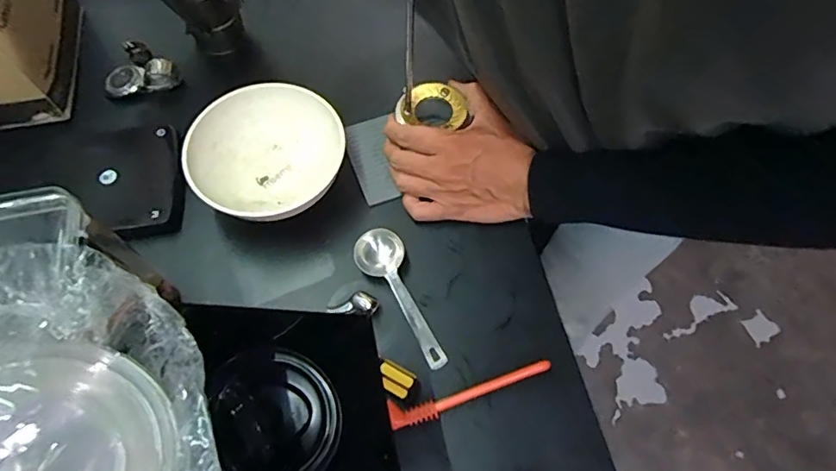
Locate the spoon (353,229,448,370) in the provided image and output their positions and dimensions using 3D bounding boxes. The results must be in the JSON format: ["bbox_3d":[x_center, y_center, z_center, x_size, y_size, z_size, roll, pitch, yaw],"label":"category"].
[{"bbox_3d":[-0.013,0.053,0.438,0.041,0.020,0.132,-26,68,-14],"label":"spoon"}]

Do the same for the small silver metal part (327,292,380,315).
[{"bbox_3d":[-0.058,0.062,0.441,0.045,0.018,0.021,-8,64,7],"label":"small silver metal part"}]

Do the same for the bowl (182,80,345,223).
[{"bbox_3d":[-0.145,-0.082,0.482,0.114,0.059,0.137,32,67,12],"label":"bowl"}]

